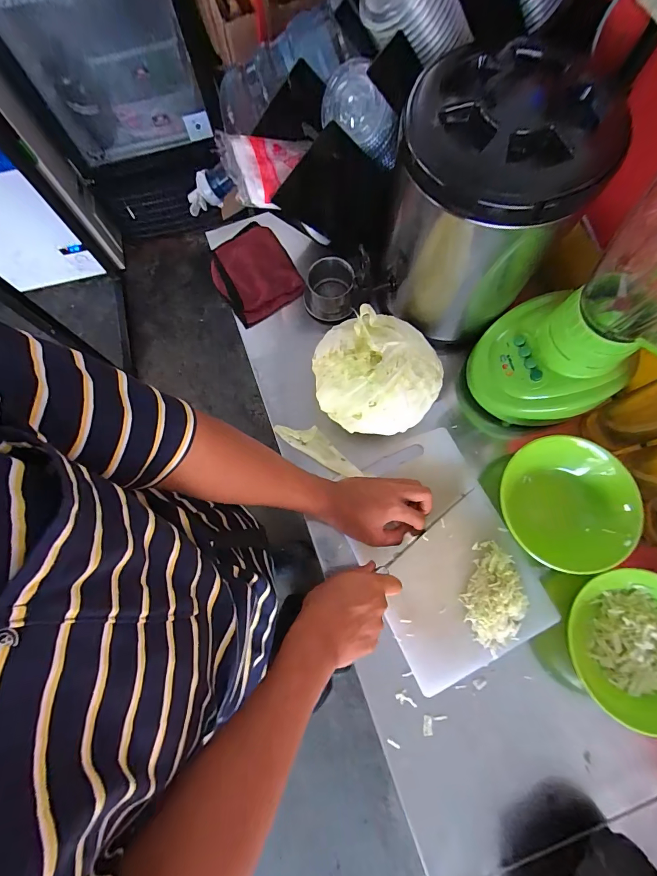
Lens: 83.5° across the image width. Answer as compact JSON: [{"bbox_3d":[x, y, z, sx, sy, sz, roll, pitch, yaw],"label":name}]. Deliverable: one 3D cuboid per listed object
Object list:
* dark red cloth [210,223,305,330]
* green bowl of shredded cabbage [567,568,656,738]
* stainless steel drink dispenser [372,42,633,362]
[{"bbox_3d":[-0.128,-0.280,0.630,0.125,0.029,0.158,-31,77,-7],"label":"dark red cloth"},{"bbox_3d":[0.381,0.254,0.444,0.136,0.068,0.167,14,76,5],"label":"green bowl of shredded cabbage"},{"bbox_3d":[0.178,-0.285,0.478,0.194,0.268,0.200,13,76,5],"label":"stainless steel drink dispenser"}]

